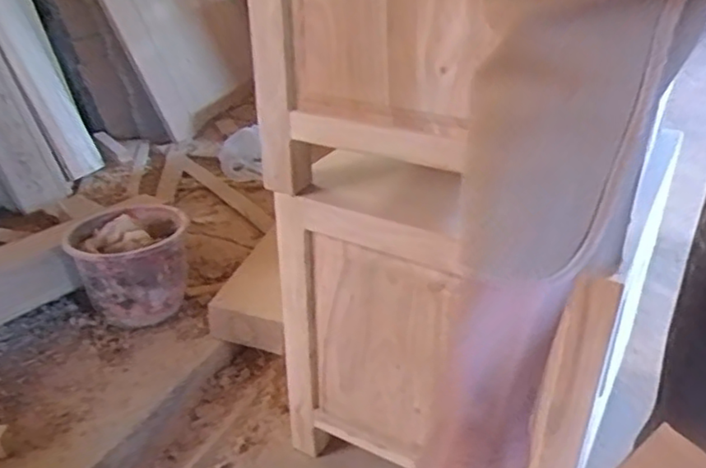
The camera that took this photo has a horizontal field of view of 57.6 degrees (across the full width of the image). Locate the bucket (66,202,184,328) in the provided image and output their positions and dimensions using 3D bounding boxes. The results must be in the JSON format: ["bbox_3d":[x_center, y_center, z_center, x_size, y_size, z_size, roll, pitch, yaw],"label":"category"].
[{"bbox_3d":[-0.436,0.058,1.289,0.215,0.171,0.240,-7,31,-11],"label":"bucket"}]

